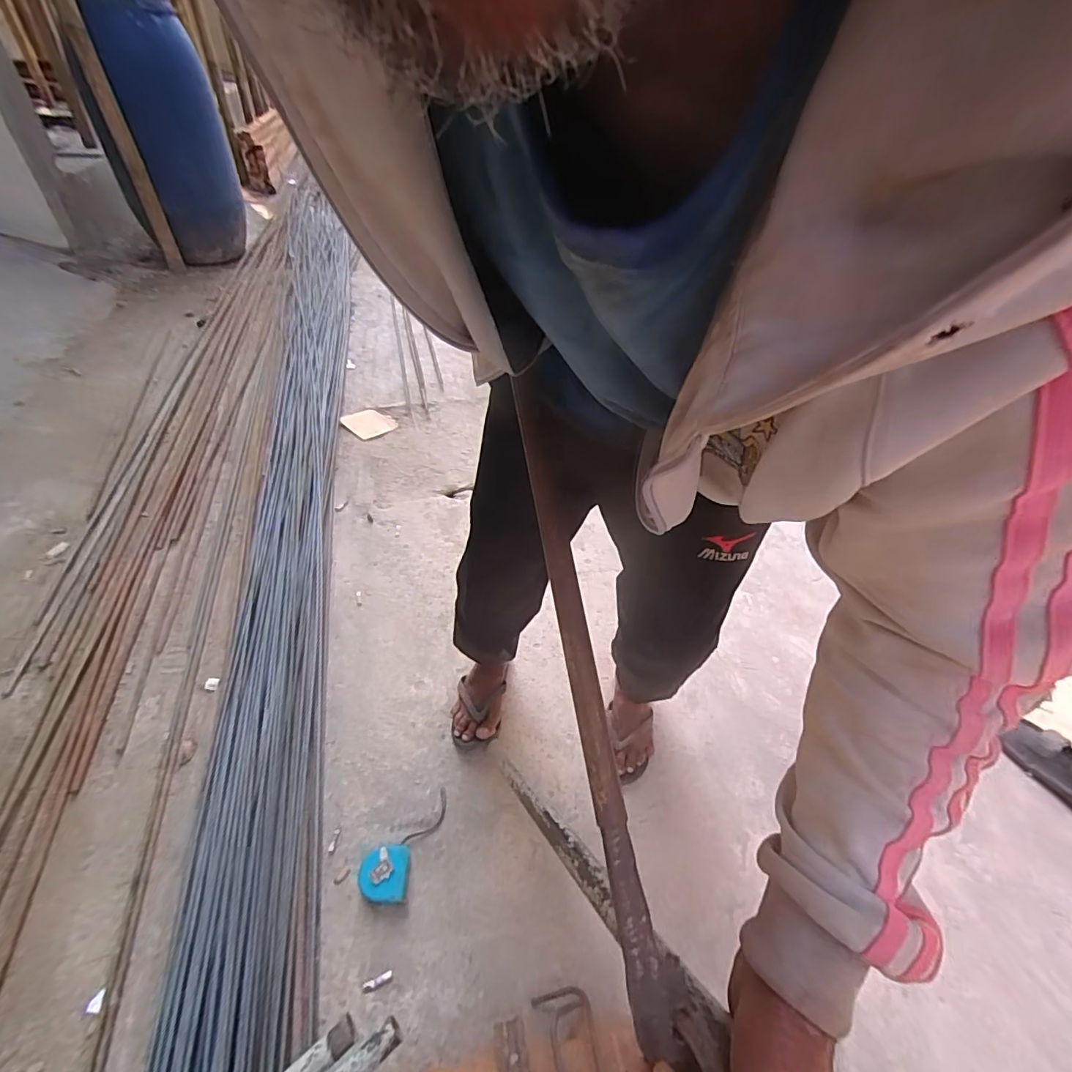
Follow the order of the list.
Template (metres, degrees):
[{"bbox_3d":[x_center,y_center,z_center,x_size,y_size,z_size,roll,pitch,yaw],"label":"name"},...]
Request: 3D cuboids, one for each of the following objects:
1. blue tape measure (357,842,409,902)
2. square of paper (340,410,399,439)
[{"bbox_3d":[-0.243,0.539,0.798,0.077,0.038,0.081,2,45,-3],"label":"blue tape measure"},{"bbox_3d":[-0.578,-0.392,1.726,0.143,0.011,0.155,37,47,15],"label":"square of paper"}]

